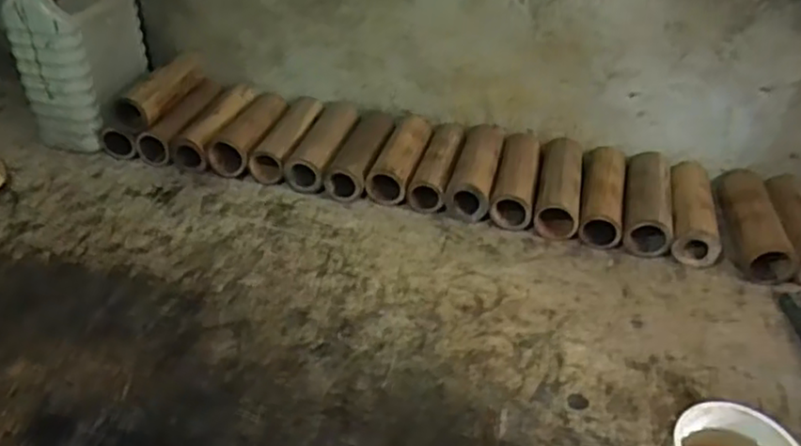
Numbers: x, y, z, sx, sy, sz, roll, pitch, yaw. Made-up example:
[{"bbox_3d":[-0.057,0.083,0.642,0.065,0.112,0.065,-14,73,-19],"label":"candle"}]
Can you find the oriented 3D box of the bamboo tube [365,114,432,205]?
[{"bbox_3d":[0.005,-0.092,0.949,0.054,0.055,0.172,10,39,12],"label":"bamboo tube"}]

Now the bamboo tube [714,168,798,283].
[{"bbox_3d":[0.454,-0.005,0.872,0.058,0.054,0.189,6,38,6],"label":"bamboo tube"}]

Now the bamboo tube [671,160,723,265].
[{"bbox_3d":[0.382,-0.019,0.888,0.055,0.052,0.180,9,39,11],"label":"bamboo tube"}]

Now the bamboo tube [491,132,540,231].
[{"bbox_3d":[0.161,-0.064,0.925,0.051,0.051,0.180,9,39,10],"label":"bamboo tube"}]

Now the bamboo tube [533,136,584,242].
[{"bbox_3d":[0.216,-0.052,0.915,0.056,0.057,0.179,9,39,10],"label":"bamboo tube"}]

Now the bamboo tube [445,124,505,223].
[{"bbox_3d":[0.107,-0.075,0.934,0.055,0.052,0.182,9,39,11],"label":"bamboo tube"}]

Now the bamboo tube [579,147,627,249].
[{"bbox_3d":[0.272,-0.038,0.907,0.055,0.048,0.181,9,39,11],"label":"bamboo tube"}]

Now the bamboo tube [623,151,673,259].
[{"bbox_3d":[0.329,-0.030,0.895,0.057,0.053,0.177,11,39,13],"label":"bamboo tube"}]

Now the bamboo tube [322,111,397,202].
[{"bbox_3d":[-0.048,-0.104,0.963,0.056,0.048,0.197,9,39,11],"label":"bamboo tube"}]

